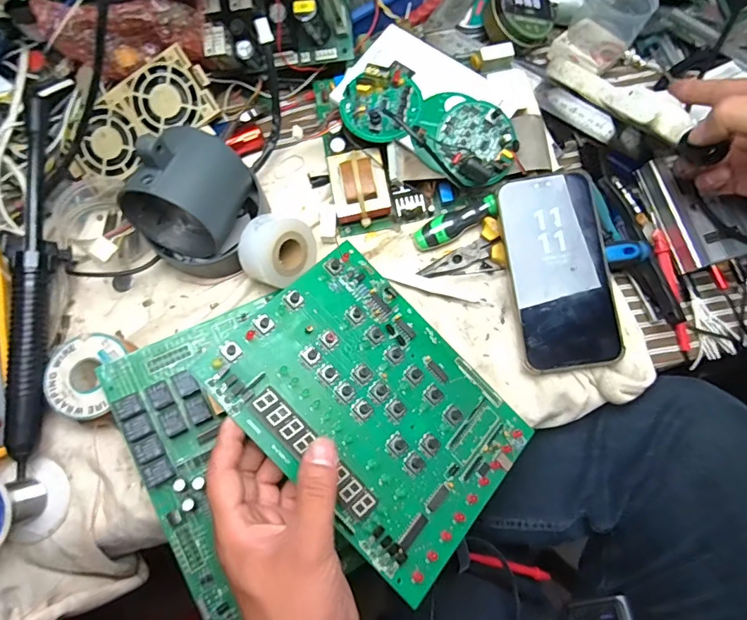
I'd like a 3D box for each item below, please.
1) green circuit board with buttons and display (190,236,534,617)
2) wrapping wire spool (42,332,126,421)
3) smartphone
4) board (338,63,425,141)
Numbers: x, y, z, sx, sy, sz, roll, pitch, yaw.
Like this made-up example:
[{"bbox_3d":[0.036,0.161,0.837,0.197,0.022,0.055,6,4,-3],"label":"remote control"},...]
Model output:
[{"bbox_3d":[0.007,0.067,0.346,0.215,0.010,0.164,46,63,1],"label":"green circuit board with buttons and display"},{"bbox_3d":[-0.233,0.052,0.379,0.057,0.016,0.067,11,76,3],"label":"wrapping wire spool"},{"bbox_3d":[0.155,-0.033,0.392,0.081,0.008,0.160,-8,83,3],"label":"smartphone"},{"bbox_3d":[0.011,-0.182,0.406,0.076,0.019,0.060,-40,79,-10],"label":"board"}]

